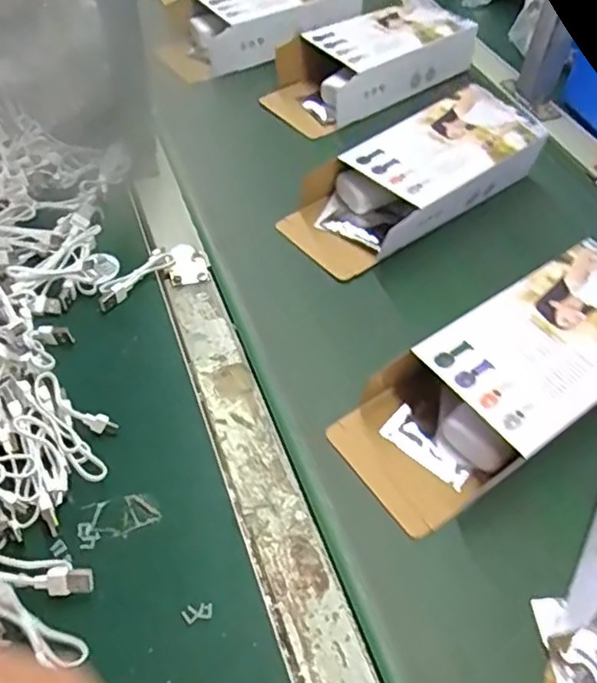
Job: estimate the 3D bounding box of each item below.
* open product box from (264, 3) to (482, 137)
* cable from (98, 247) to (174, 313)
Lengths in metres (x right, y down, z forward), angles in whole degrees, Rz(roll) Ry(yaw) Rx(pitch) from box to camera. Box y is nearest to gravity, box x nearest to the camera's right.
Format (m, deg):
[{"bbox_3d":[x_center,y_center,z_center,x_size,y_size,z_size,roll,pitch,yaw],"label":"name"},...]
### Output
[{"bbox_3d":[0.079,-0.320,0.691,0.235,0.060,0.109,-31,57,-24],"label":"open product box"},{"bbox_3d":[-0.129,-0.051,0.478,0.019,0.012,0.076,32,56,21],"label":"cable"}]

